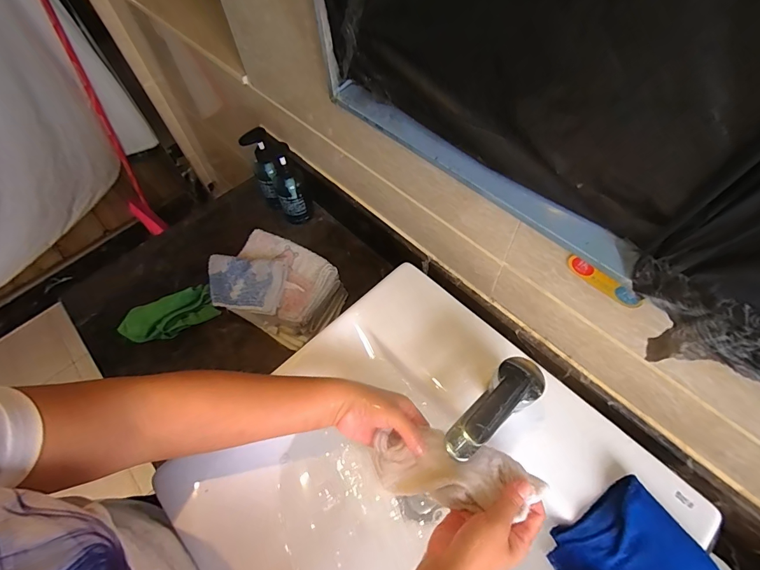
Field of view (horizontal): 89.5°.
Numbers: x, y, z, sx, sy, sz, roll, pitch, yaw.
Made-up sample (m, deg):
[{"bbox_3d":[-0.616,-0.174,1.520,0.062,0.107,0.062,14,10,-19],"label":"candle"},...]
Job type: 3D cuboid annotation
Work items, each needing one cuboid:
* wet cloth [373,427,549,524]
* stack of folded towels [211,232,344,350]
[{"bbox_3d":[0.074,0.189,0.397,0.170,0.037,0.067,-4,57,25],"label":"wet cloth"},{"bbox_3d":[-0.171,0.009,0.657,0.195,0.119,0.140,20,62,15],"label":"stack of folded towels"}]

